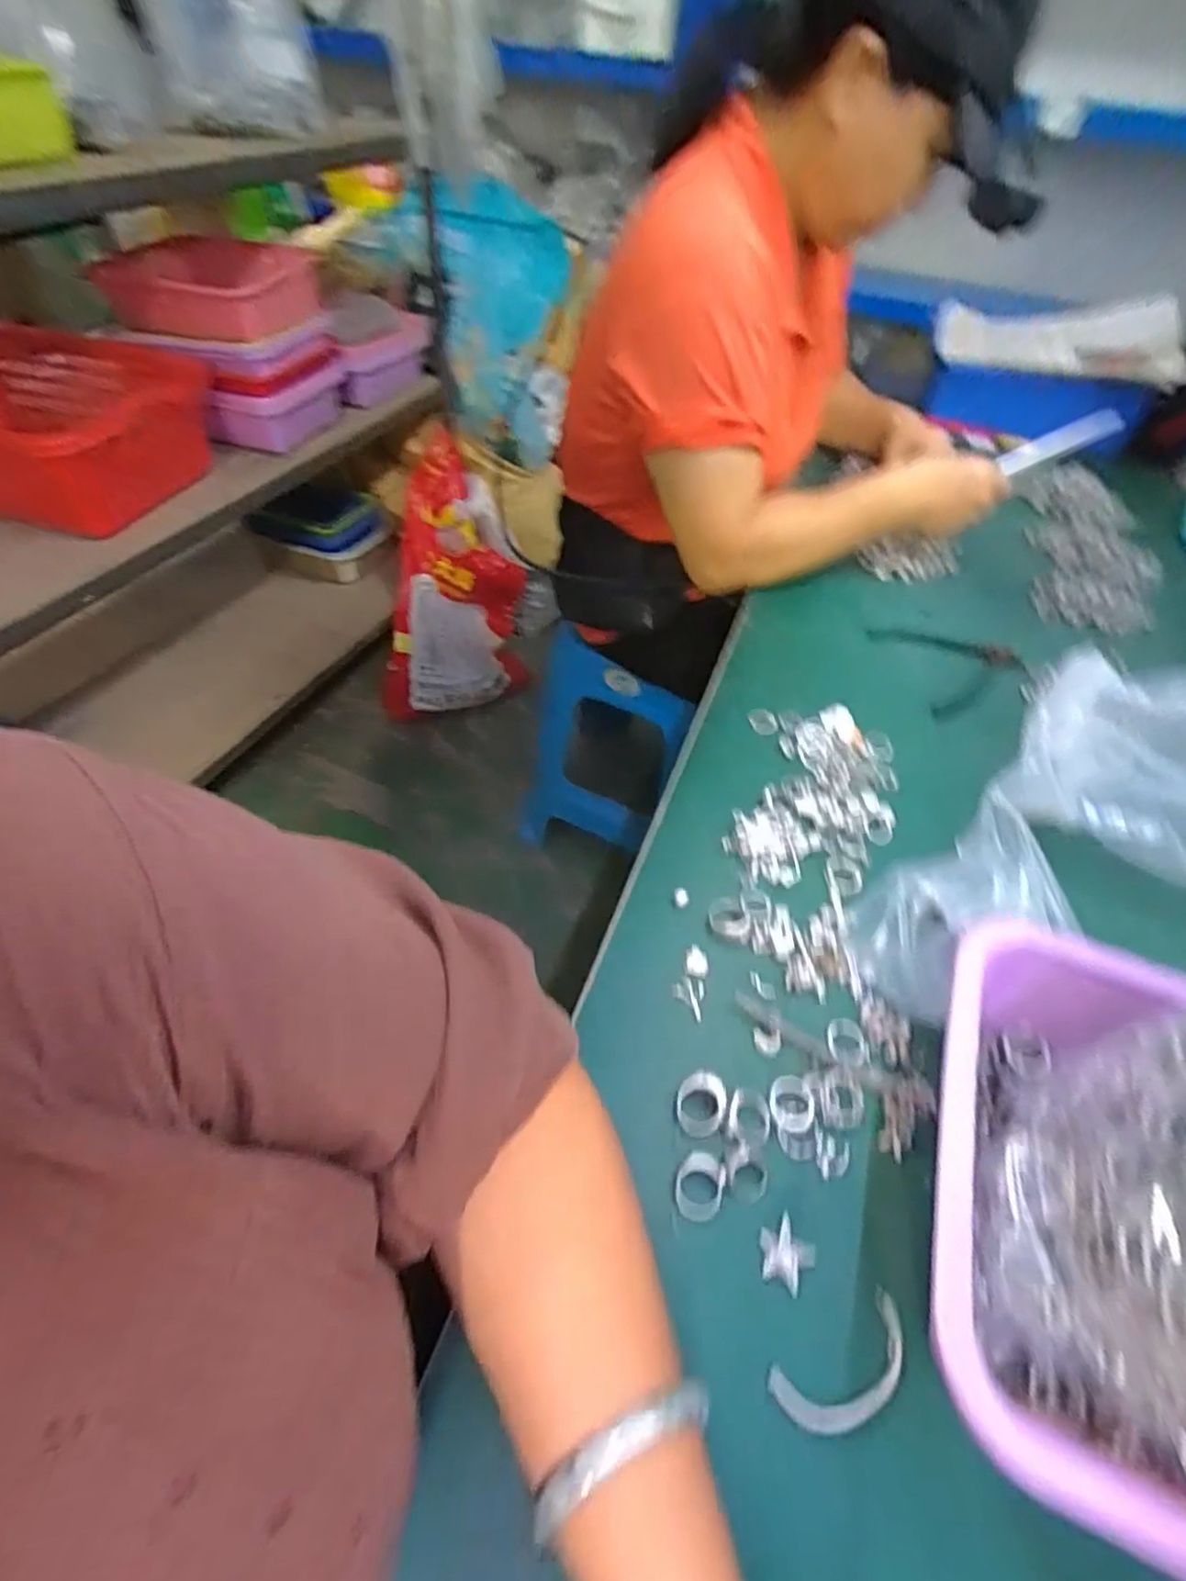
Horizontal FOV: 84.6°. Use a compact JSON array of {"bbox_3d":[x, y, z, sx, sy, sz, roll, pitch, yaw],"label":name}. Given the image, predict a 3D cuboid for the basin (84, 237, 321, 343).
[{"bbox_3d":[-0.574,-0.780,1.010,0.273,0.071,0.273,2,50,-3],"label":"basin"}]

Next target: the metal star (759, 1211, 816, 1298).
[{"bbox_3d":[0.090,0.219,0.308,0.025,0.006,0.028,36,57,23],"label":"metal star"}]

